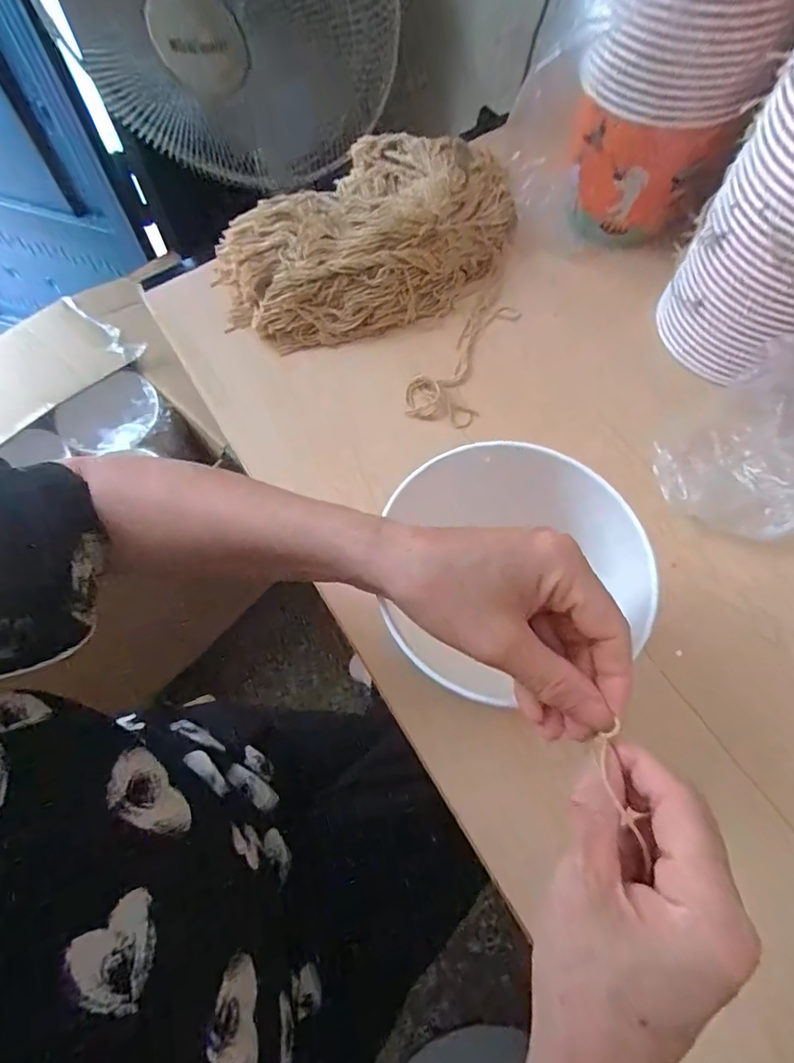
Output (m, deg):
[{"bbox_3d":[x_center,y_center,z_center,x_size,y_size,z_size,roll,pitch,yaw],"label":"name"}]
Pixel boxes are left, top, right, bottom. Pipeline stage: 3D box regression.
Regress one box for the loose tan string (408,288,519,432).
[{"bbox_3d":[0.071,-0.186,0.527,0.071,0.007,0.188,21,68,8],"label":"loose tan string"}]

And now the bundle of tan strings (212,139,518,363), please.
[{"bbox_3d":[-0.035,-0.325,0.556,0.330,0.081,0.237,-29,70,-13],"label":"bundle of tan strings"}]

